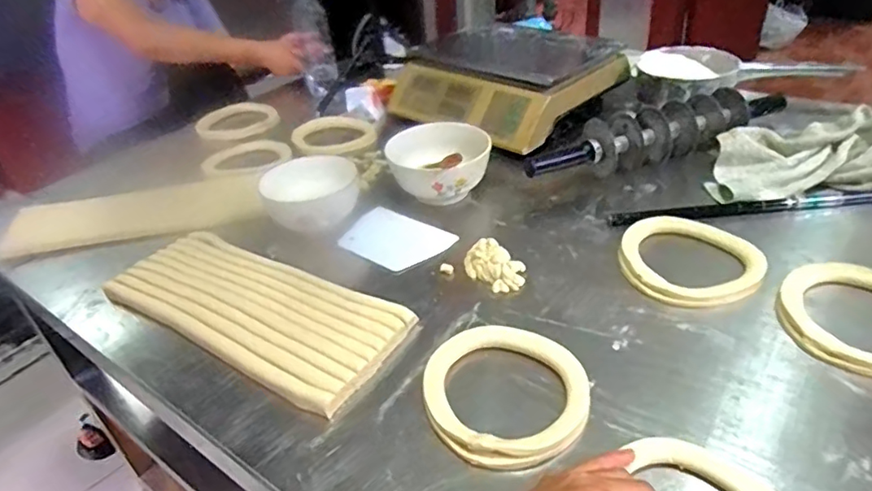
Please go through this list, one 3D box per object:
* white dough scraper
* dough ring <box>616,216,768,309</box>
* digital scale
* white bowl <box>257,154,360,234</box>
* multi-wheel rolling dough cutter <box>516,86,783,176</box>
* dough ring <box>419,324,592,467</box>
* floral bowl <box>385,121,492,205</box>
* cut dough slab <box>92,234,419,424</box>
[{"bbox_3d":[-0.054,-0.007,0.750,0.135,0.008,0.097,22,48,29],"label":"white dough scraper"},{"bbox_3d":[0.287,0.016,0.656,0.147,0.021,0.149,-4,34,3],"label":"dough ring"},{"bbox_3d":[0.118,-0.313,1.047,0.353,0.103,0.296,25,45,37],"label":"digital scale"},{"bbox_3d":[-0.171,-0.073,0.797,0.126,0.070,0.123,-4,34,3],"label":"white bowl"},{"bbox_3d":[0.341,-0.164,0.852,0.447,0.079,0.073,-14,35,-12],"label":"multi-wheel rolling dough cutter"},{"bbox_3d":[0.063,0.132,0.519,0.146,0.020,0.154,-4,34,3],"label":"dough ring"},{"bbox_3d":[0.005,-0.106,0.814,0.148,0.087,0.148,-4,34,3],"label":"floral bowl"},{"bbox_3d":[-0.212,0.067,0.650,0.370,0.022,0.152,17,41,30],"label":"cut dough slab"}]

